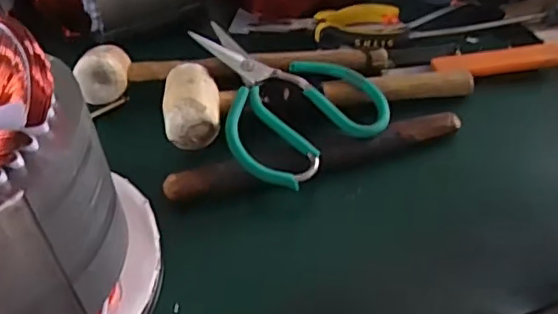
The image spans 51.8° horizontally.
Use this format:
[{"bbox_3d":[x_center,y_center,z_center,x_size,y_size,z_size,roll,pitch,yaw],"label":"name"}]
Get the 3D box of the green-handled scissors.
[{"bbox_3d":[-0.006,-0.055,0.467,0.130,0.027,0.174,-32,51,-25],"label":"green-handled scissors"}]

